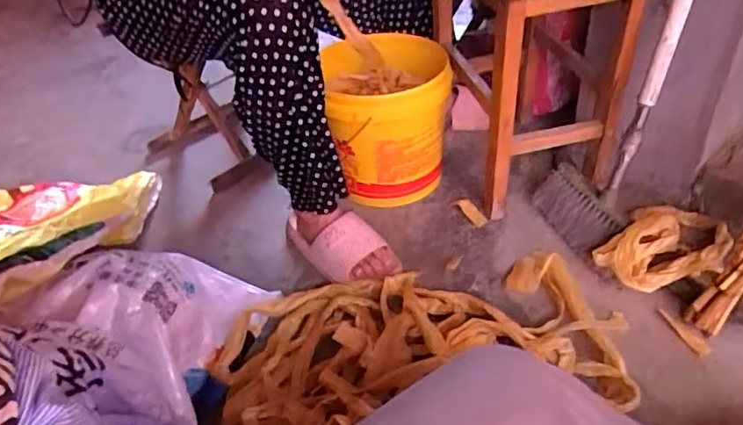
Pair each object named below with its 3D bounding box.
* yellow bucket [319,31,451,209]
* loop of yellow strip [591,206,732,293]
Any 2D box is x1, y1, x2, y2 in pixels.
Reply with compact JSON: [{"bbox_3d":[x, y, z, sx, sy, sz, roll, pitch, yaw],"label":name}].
[{"bbox_3d":[0.034,-0.171,1.104,0.218,0.262,0.219,-5,38,4],"label":"yellow bucket"},{"bbox_3d":[0.469,0.043,0.912,0.242,0.072,0.155,-33,44,-29],"label":"loop of yellow strip"}]

